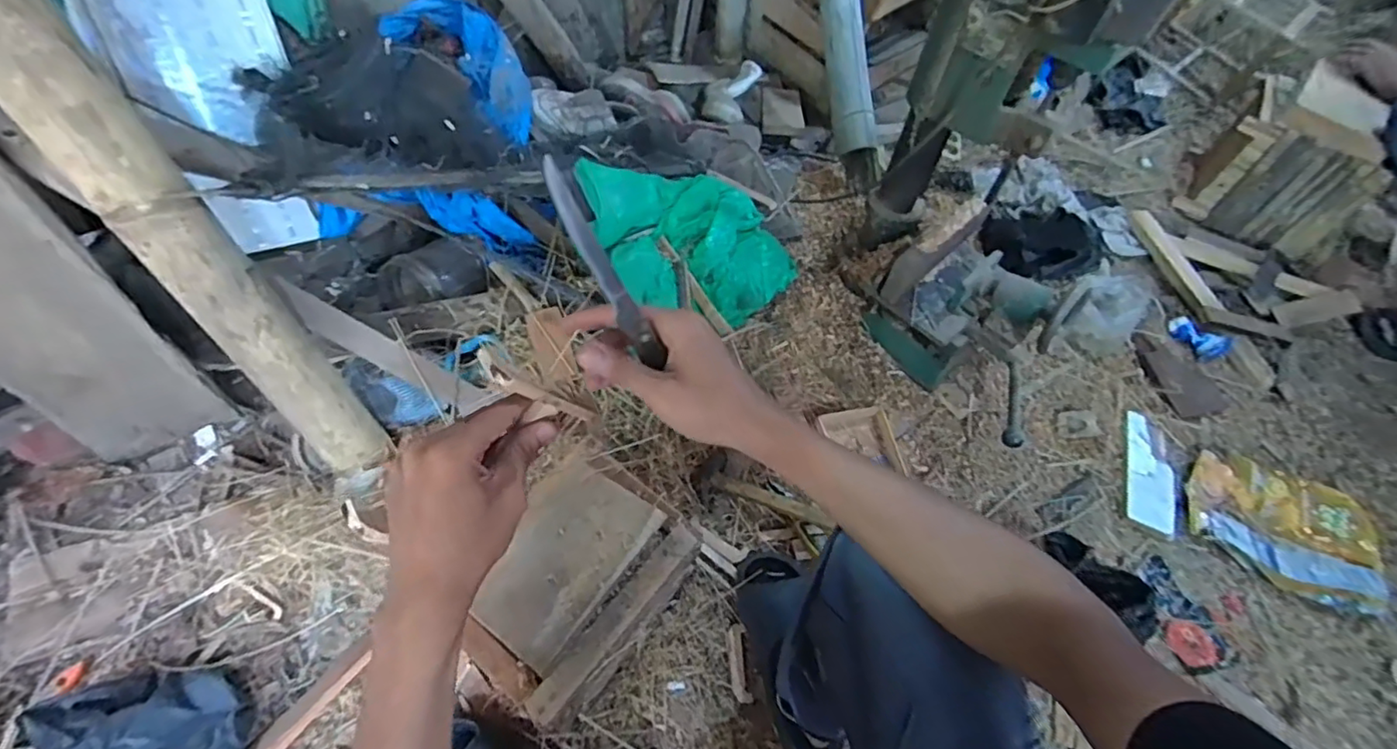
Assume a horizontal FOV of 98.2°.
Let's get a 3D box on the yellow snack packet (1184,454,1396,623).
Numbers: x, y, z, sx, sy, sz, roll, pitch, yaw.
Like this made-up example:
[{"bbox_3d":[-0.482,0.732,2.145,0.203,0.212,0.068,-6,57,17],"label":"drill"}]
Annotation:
[{"bbox_3d":[0.941,0.247,0.967,0.276,0.022,0.214,23,56,11],"label":"yellow snack packet"}]

